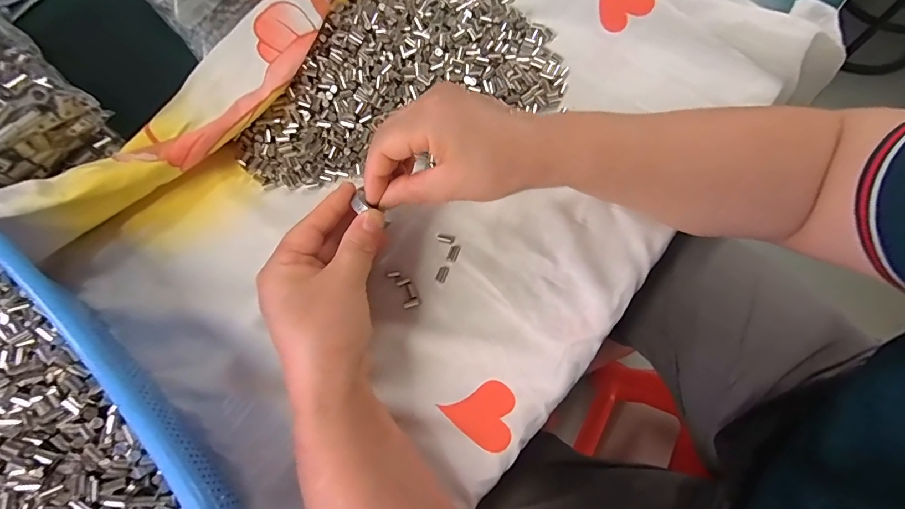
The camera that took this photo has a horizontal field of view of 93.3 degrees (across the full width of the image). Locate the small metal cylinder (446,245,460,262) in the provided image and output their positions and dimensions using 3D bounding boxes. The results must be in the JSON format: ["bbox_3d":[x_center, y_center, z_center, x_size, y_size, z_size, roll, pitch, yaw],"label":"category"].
[{"bbox_3d":[0.001,-0.001,0.311,0.007,0.004,0.013,17,75,6],"label":"small metal cylinder"}]

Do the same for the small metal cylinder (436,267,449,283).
[{"bbox_3d":[-0.007,0.014,0.307,0.007,0.004,0.012,22,76,7],"label":"small metal cylinder"}]

